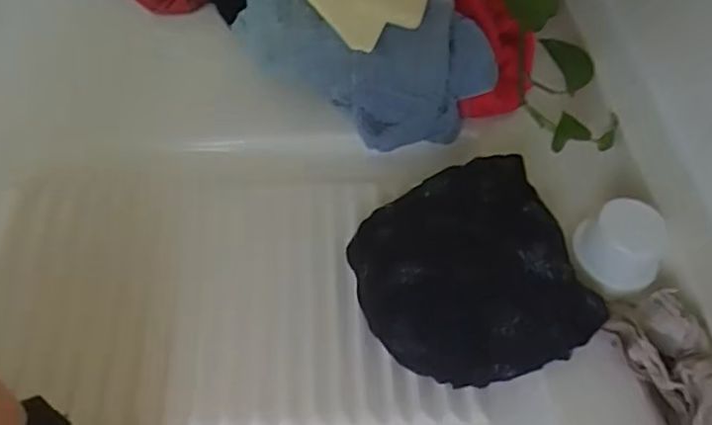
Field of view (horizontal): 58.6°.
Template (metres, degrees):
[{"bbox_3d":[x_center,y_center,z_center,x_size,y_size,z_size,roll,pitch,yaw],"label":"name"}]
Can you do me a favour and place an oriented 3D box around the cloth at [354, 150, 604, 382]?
[{"bbox_3d":[0.069,0.038,0.403,0.125,0.081,0.136,-24,58,-17],"label":"cloth"}]

